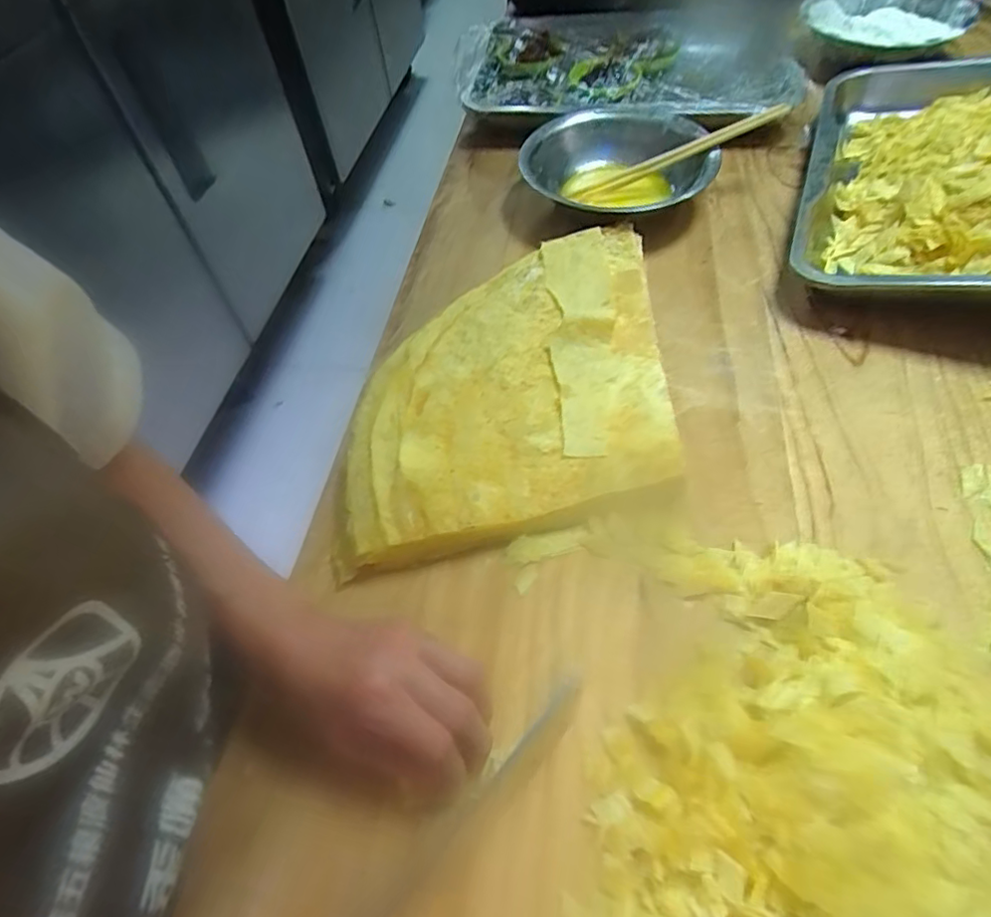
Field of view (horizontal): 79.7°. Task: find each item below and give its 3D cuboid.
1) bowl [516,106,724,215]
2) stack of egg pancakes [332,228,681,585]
[{"bbox_3d":[0.121,-0.289,0.597,0.179,0.048,0.180,-2,54,3],"label":"bowl"},{"bbox_3d":[0.012,-0.063,0.461,0.225,0.039,0.300,-1,54,3],"label":"stack of egg pancakes"}]

